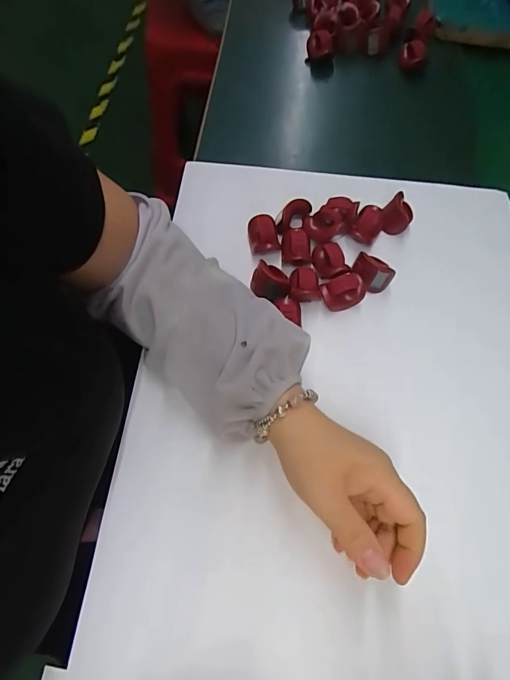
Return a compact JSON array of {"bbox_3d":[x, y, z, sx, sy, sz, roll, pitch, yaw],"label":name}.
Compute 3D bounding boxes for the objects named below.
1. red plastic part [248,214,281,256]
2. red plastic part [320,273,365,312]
[{"bbox_3d":[0.010,-0.107,0.393,0.030,0.025,0.035,-7,67,-5],"label":"red plastic part"},{"bbox_3d":[0.085,-0.046,0.366,0.043,0.029,0.024,-16,69,-9],"label":"red plastic part"}]

